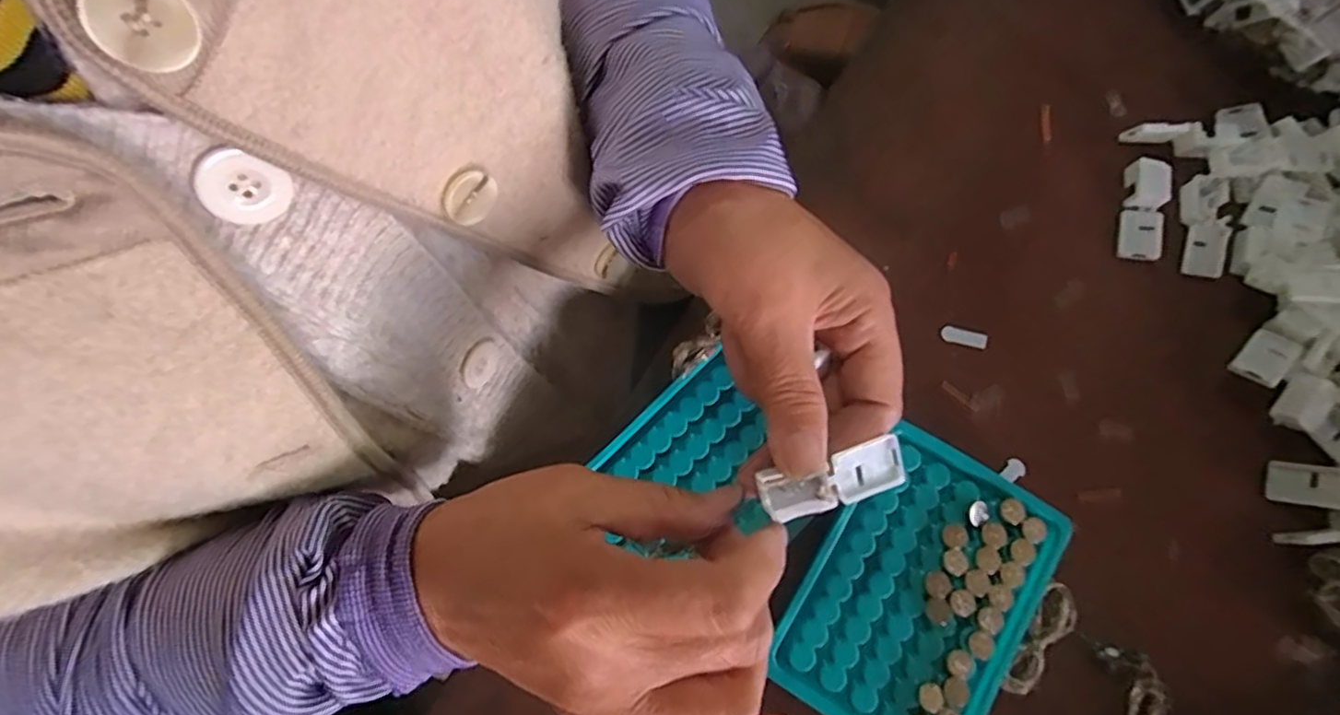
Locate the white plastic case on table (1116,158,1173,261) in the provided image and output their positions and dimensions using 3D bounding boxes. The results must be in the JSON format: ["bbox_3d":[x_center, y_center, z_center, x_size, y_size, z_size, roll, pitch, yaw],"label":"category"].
[{"bbox_3d":[0.258,-0.081,0.339,0.020,0.012,0.054,12,78,3],"label":"white plastic case on table"}]

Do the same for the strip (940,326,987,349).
[{"bbox_3d":[0.157,-0.011,0.331,0.024,0.004,0.008,14,77,4],"label":"strip"}]

